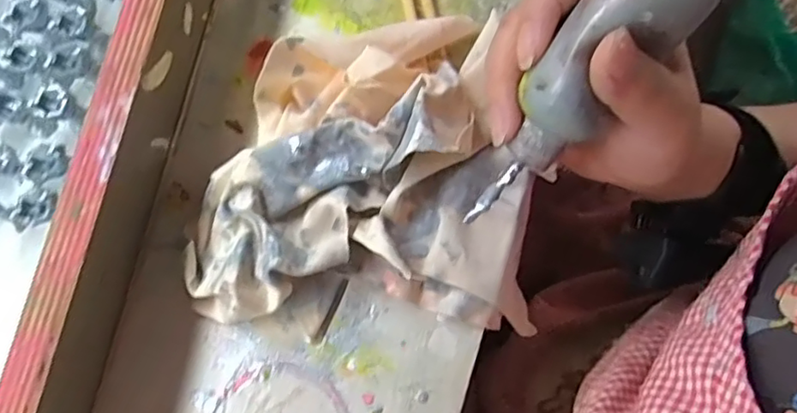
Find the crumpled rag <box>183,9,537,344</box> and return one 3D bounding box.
[{"bbox_3d":[-0.019,-0.013,0.269,0.148,0.034,0.133,-5,78,2],"label":"crumpled rag"}]

